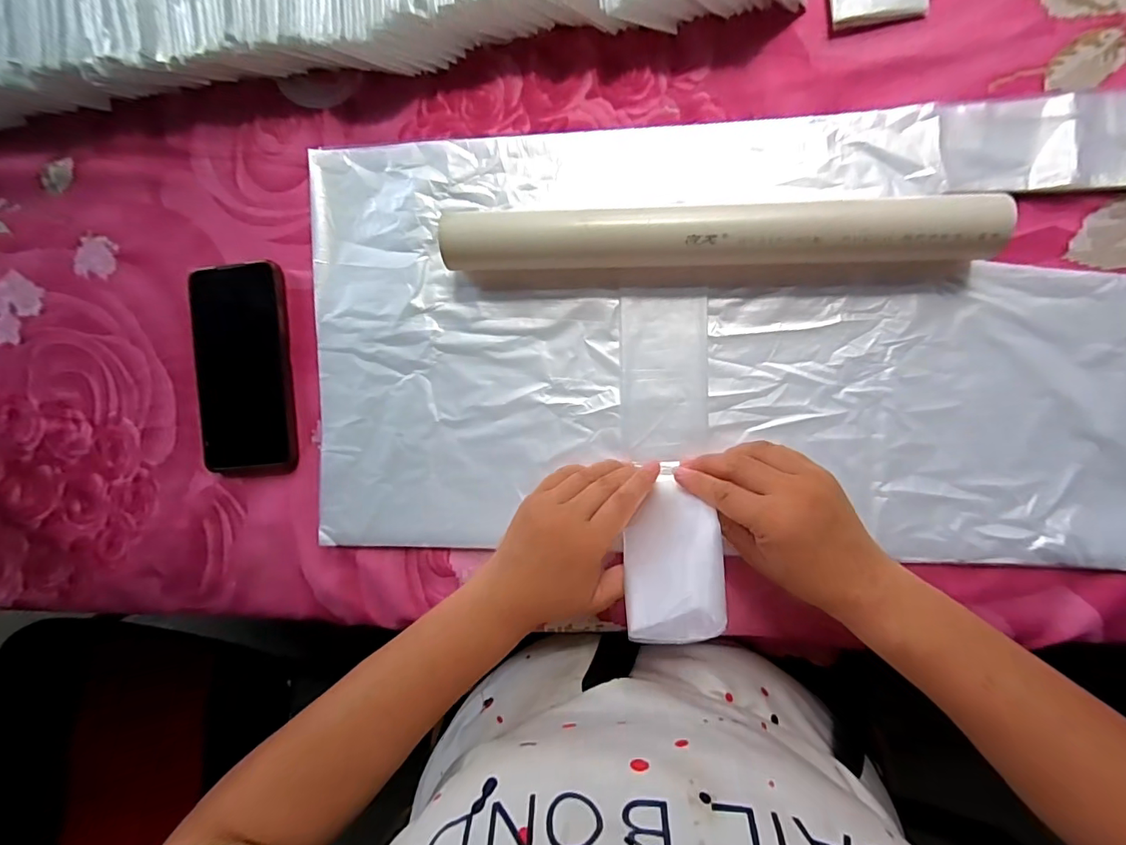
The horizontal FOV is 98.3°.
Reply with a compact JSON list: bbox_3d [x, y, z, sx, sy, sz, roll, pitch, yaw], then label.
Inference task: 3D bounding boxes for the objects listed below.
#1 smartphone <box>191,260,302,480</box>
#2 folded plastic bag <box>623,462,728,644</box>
[{"bbox_3d":[-0.259,-0.042,0.390,0.081,0.007,0.164,-4,92,7],"label":"smartphone"},{"bbox_3d":[0.066,0.075,0.302,0.053,0.120,0.024,0,125,7],"label":"folded plastic bag"}]

